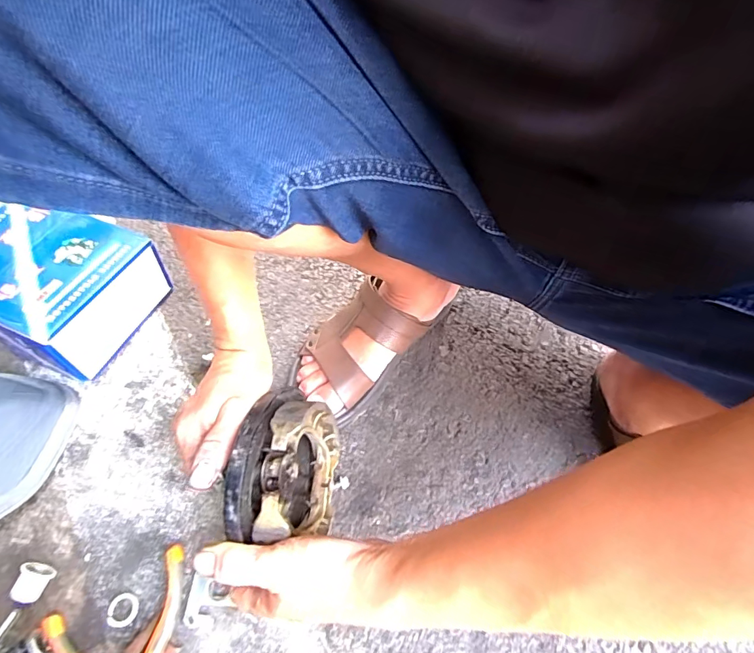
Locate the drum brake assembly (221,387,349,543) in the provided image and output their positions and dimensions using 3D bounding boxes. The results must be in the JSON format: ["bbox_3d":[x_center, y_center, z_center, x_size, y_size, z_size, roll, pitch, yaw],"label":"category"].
[{"bbox_3d":[-0.074,0.119,0.368,0.073,0.122,0.116,3,58,0],"label":"drum brake assembly"}]

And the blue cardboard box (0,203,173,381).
[{"bbox_3d":[-0.372,-0.048,0.501,0.185,0.102,0.160,19,59,10],"label":"blue cardboard box"}]

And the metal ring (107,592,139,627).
[{"bbox_3d":[-0.222,0.247,0.378,0.025,0.004,0.025,1,58,-2],"label":"metal ring"}]

